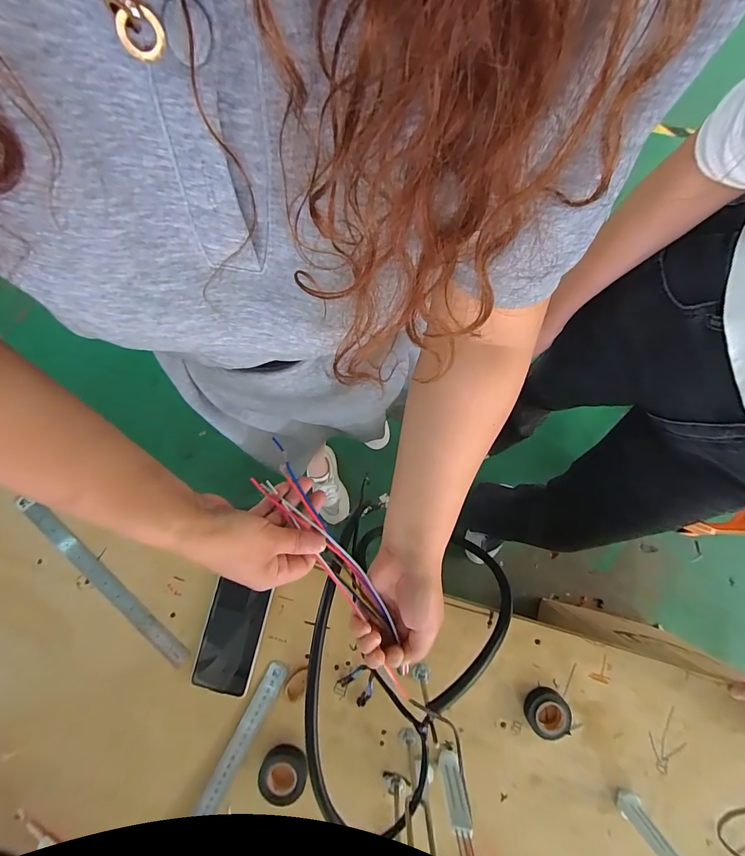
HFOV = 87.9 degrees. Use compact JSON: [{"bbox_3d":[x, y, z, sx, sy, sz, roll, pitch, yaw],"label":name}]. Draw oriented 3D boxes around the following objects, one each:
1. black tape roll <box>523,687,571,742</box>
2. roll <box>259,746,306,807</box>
[{"bbox_3d":[0.221,0.364,0.492,0.051,0.021,0.055,0,83,1],"label":"black tape roll"},{"bbox_3d":[-0.113,0.437,0.482,0.057,0.016,0.061,0,83,1],"label":"roll"}]

